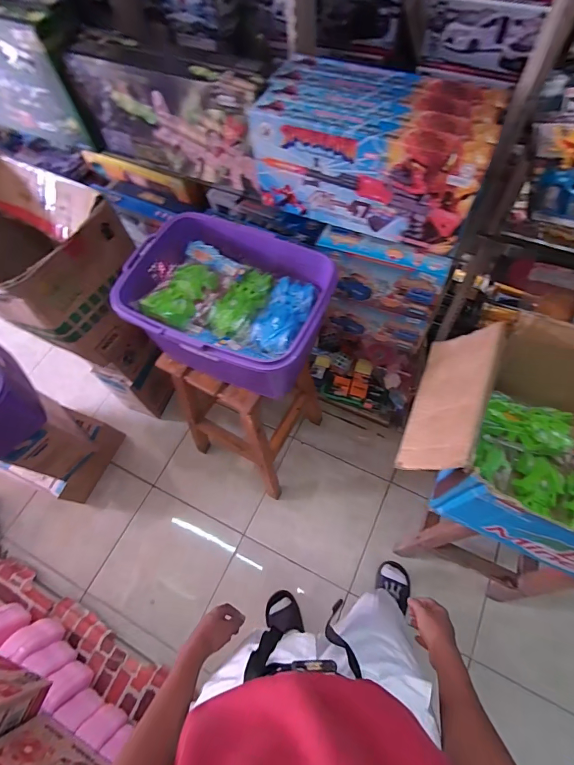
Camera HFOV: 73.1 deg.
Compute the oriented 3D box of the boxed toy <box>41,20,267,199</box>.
[{"bbox_3d":[-0.246,-0.567,0.824,0.447,0.220,0.090,23,67,14],"label":"boxed toy"}]

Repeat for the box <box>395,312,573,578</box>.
[{"bbox_3d":[0.481,0.122,0.656,0.521,0.267,0.339,23,67,14],"label":"box"}]

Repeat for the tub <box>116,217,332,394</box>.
[{"bbox_3d":[-0.111,-0.167,0.828,0.390,0.179,0.307,19,66,12],"label":"tub"}]

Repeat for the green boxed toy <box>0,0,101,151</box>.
[{"bbox_3d":[-0.672,-0.739,0.907,0.495,0.252,0.118,18,66,12],"label":"green boxed toy"}]

